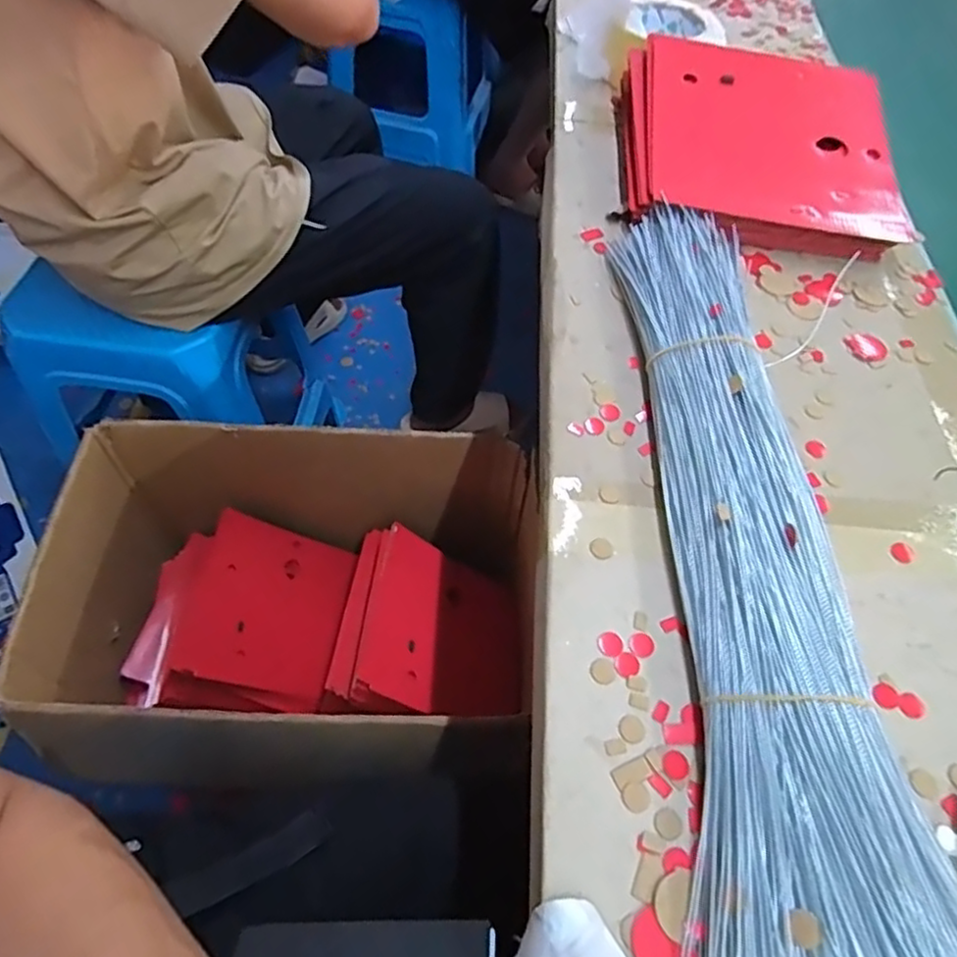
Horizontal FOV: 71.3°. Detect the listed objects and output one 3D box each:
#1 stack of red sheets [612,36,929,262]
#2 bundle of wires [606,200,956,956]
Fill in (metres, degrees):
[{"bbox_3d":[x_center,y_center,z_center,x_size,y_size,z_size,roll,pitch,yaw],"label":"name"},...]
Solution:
[{"bbox_3d":[0.253,-0.303,0.608,0.241,0.070,0.219,4,56,-2],"label":"stack of red sheets"},{"bbox_3d":[0.164,0.020,0.406,0.120,0.043,0.533,4,56,-2],"label":"bundle of wires"}]

